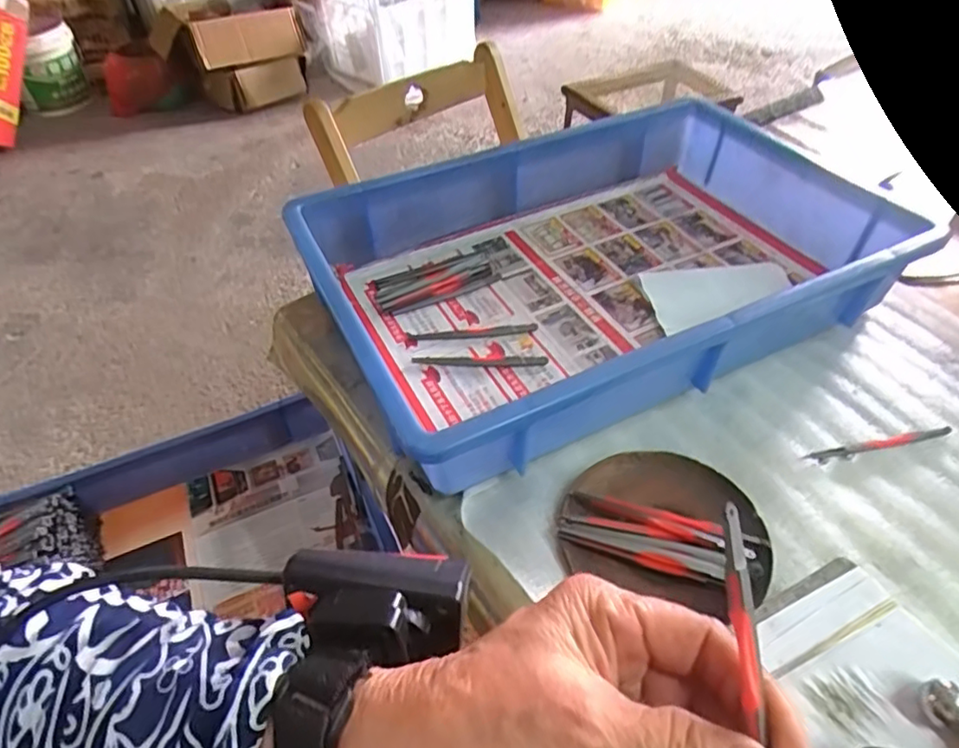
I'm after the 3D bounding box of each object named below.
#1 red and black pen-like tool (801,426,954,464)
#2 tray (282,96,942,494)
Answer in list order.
[{"bbox_3d":[0.265,0.047,0.399,0.109,0.004,0.009,-10,48,-8],"label":"red and black pen-like tool"},{"bbox_3d":[0.094,-0.096,0.484,0.425,0.075,0.279,-21,51,-18],"label":"tray"}]

